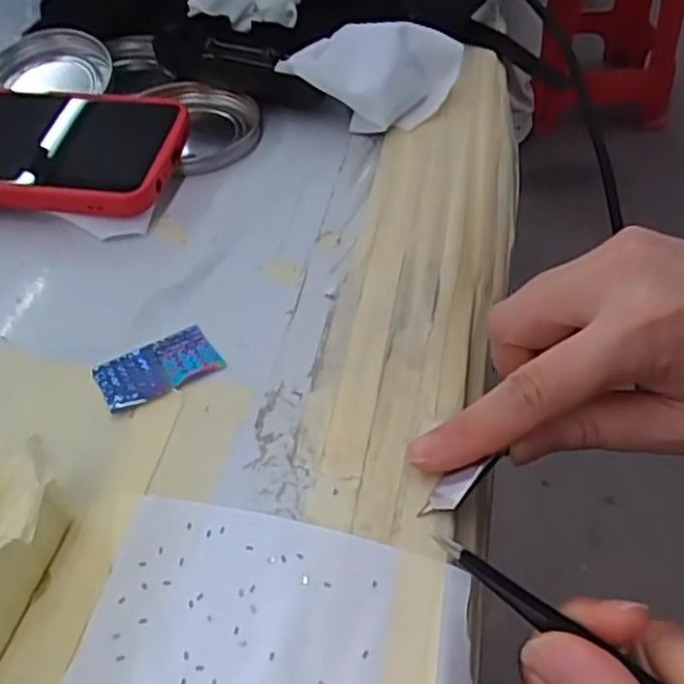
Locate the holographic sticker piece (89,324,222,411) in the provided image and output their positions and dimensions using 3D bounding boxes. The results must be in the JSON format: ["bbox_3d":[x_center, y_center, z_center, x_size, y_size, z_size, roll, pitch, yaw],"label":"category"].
[{"bbox_3d":[-0.071,0.009,0.267,0.044,0.004,0.027,-25,51,-19],"label":"holographic sticker piece"}]

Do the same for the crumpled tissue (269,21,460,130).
[{"bbox_3d":[0.016,-0.142,0.377,0.090,0.037,0.061,8,48,11],"label":"crumpled tissue"}]

